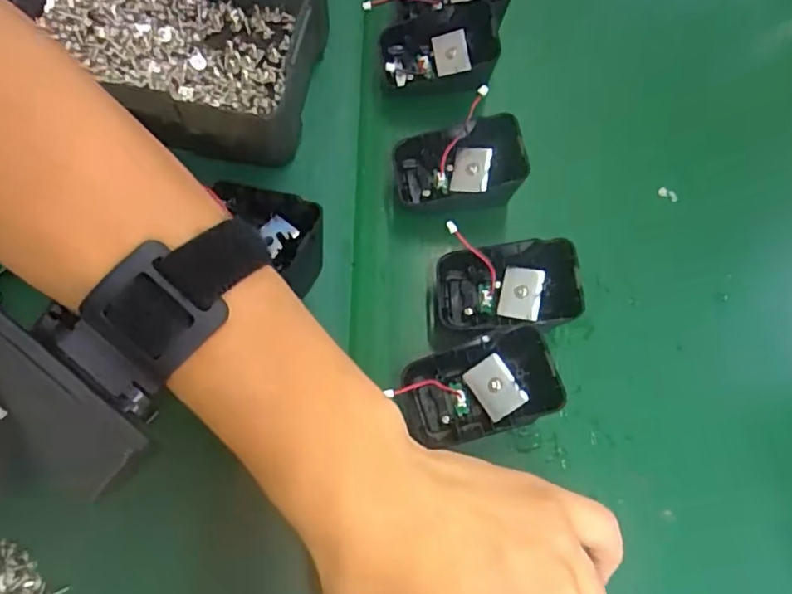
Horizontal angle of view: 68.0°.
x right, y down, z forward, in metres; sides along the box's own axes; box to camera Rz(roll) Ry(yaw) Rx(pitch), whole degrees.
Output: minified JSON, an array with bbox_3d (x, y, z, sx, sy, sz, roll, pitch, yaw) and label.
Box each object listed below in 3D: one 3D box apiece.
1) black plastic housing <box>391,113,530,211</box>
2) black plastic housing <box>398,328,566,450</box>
[{"bbox_3d":[0.034,-0.071,0.327,0.068,0.032,0.049,-5,73,-1],"label":"black plastic housing"},{"bbox_3d":[0.038,0.044,0.278,0.070,0.026,0.043,-15,73,-4],"label":"black plastic housing"}]

